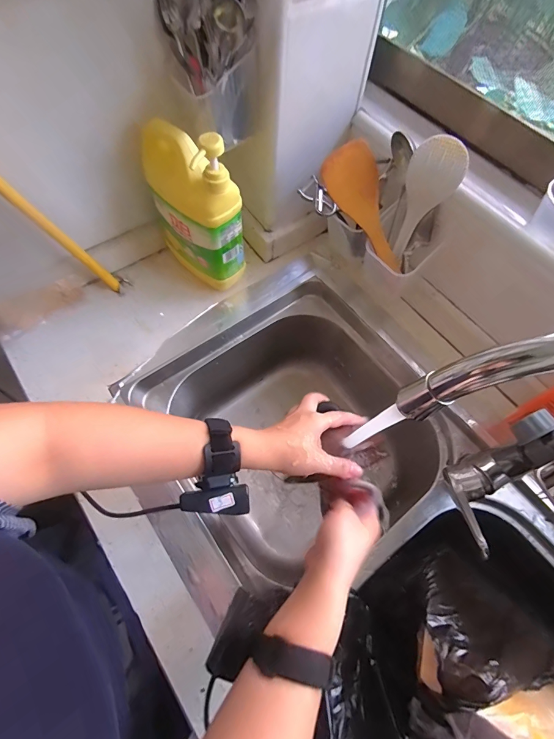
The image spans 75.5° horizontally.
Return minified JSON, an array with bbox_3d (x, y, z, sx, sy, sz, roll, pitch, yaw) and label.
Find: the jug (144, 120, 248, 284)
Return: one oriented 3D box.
[{"bbox_3d":[-0.121,-0.233,0.528,0.068,0.236,0.147,-40,72,-19],"label":"jug"}]

